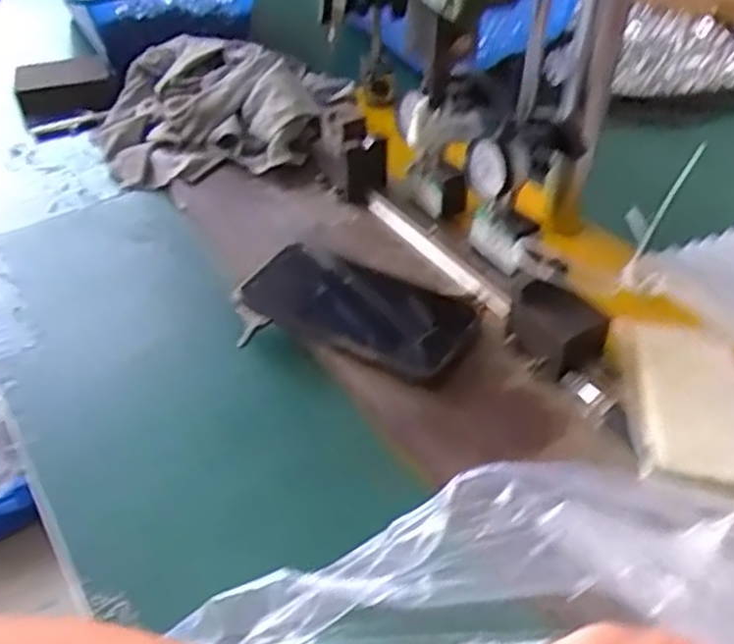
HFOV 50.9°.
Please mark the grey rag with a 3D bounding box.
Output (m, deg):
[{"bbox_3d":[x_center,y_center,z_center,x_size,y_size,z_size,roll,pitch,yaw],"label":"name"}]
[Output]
[{"bbox_3d":[-0.134,-0.196,0.728,0.256,0.088,0.159,3,42,7],"label":"grey rag"}]

